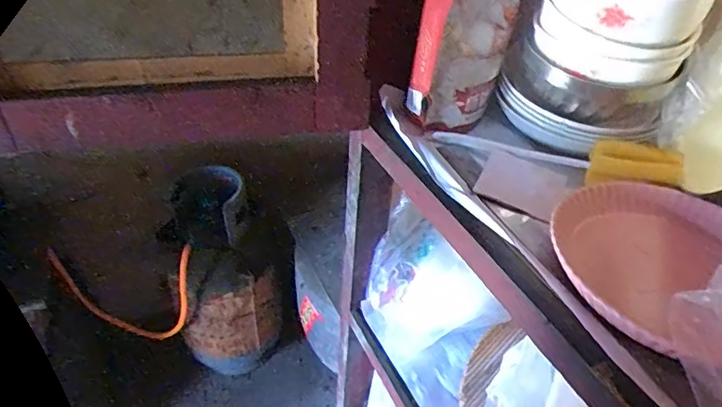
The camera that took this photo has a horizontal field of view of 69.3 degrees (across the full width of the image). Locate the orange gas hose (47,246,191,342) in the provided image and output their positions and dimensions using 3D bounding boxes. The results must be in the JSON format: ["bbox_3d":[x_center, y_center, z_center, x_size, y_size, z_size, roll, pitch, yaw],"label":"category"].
[{"bbox_3d":[-0.668,0.253,1.468,0.390,0.283,0.094,3,40,0],"label":"orange gas hose"}]

